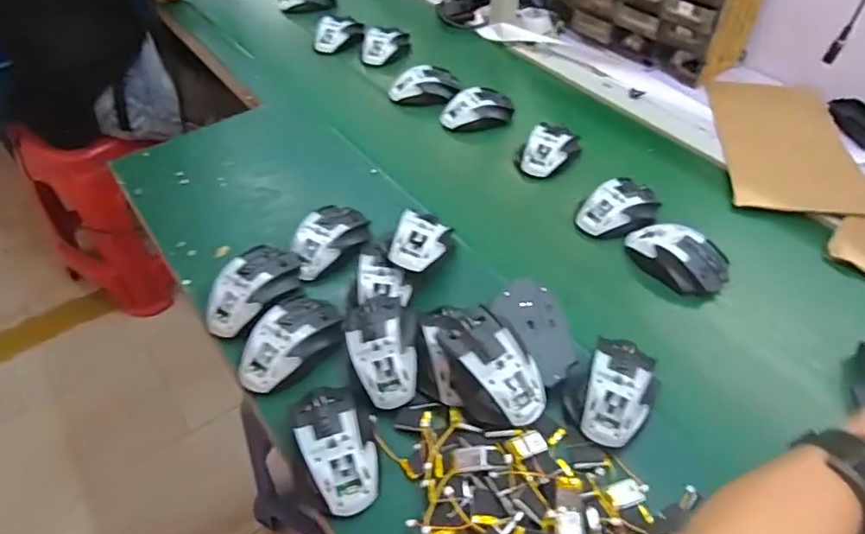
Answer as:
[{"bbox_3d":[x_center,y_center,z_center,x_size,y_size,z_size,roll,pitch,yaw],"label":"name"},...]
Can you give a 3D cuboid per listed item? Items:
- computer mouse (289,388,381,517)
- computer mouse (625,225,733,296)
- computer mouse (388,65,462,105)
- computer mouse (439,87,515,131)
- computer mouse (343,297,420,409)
[{"bbox_3d":[-0.084,0.154,0.486,0.067,0.034,0.108,-13,48,-12],"label":"computer mouse"},{"bbox_3d":[0.286,-0.016,0.659,0.117,0.034,0.068,35,56,28],"label":"computer mouse"},{"bbox_3d":[-0.012,-0.299,0.924,0.113,0.033,0.071,2,47,1],"label":"computer mouse"},{"bbox_3d":[0.071,-0.246,0.877,0.114,0.039,0.068,-4,47,-4],"label":"computer mouse"},{"bbox_3d":[-0.047,0.074,0.547,0.069,0.036,0.115,-9,47,-9],"label":"computer mouse"}]

